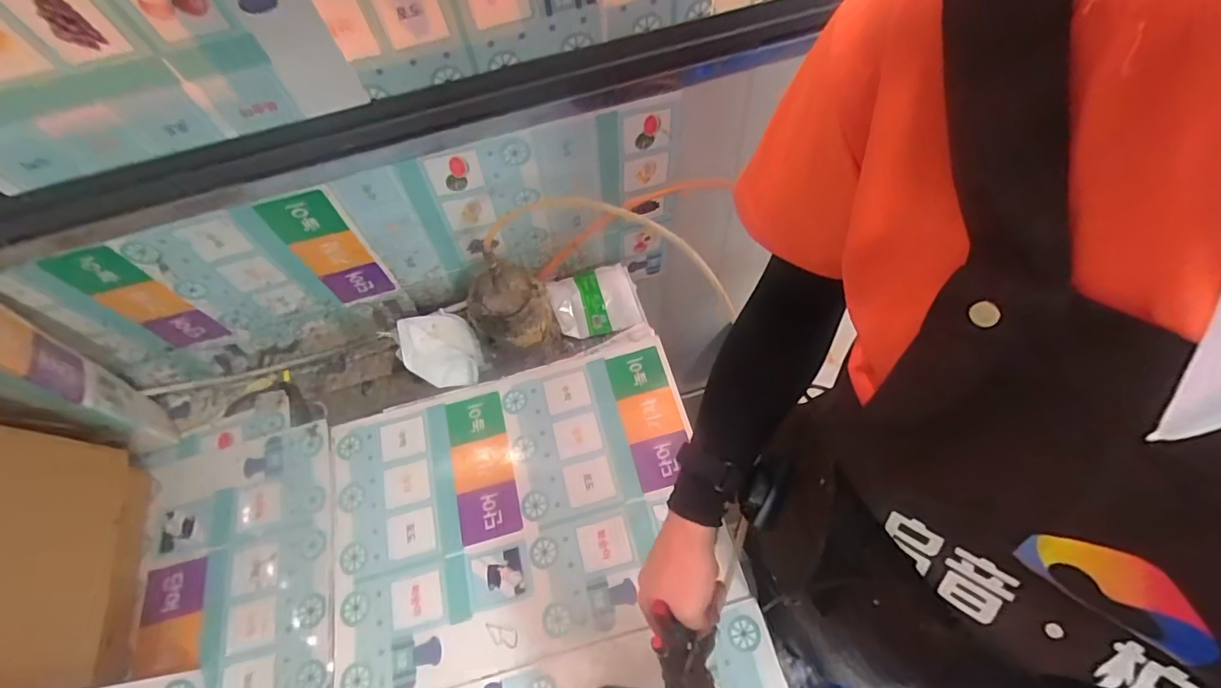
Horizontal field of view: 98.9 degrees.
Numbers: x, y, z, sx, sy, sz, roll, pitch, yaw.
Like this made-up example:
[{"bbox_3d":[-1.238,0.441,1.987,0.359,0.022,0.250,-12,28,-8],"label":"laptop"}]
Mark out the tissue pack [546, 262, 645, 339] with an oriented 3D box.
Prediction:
[{"bbox_3d":[-0.027,-0.075,0.881,0.139,0.043,0.134,-16,64,-4],"label":"tissue pack"}]

